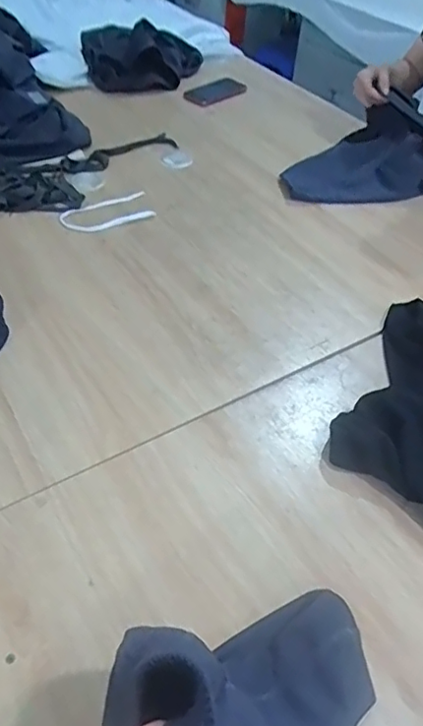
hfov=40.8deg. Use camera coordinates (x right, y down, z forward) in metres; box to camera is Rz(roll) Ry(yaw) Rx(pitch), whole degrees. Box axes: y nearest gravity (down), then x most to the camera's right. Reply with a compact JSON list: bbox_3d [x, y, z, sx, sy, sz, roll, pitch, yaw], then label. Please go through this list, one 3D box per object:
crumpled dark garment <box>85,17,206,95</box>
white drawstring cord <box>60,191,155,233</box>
[{"bbox_3d":[-0.166,-0.769,1.417,0.291,0.098,0.170,-9,49,-13],"label":"crumpled dark garment"},{"bbox_3d":[-0.187,-0.270,1.023,0.168,0.008,0.084,-19,51,-20],"label":"white drawstring cord"}]

